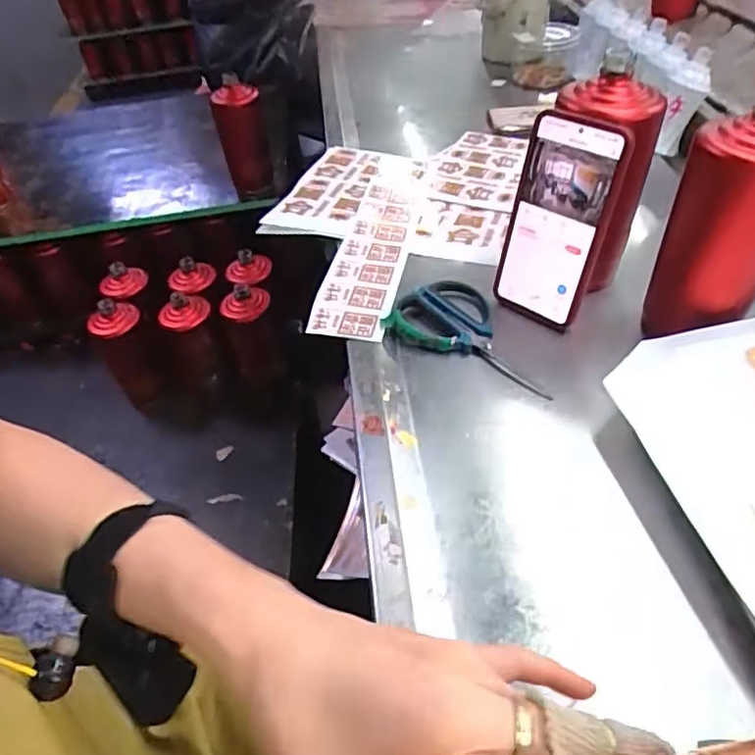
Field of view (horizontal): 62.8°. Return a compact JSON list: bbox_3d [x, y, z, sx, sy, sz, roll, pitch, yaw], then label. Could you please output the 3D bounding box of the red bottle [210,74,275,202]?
[{"bbox_3d":[-0.227,-0.403,1.050,0.082,0.182,0.075,-4,44,3],"label":"red bottle"}]

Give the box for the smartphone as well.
[{"bbox_3d":[0.147,-0.128,0.519,0.014,0.168,0.088,-20,43,-39],"label":"smartphone"}]

